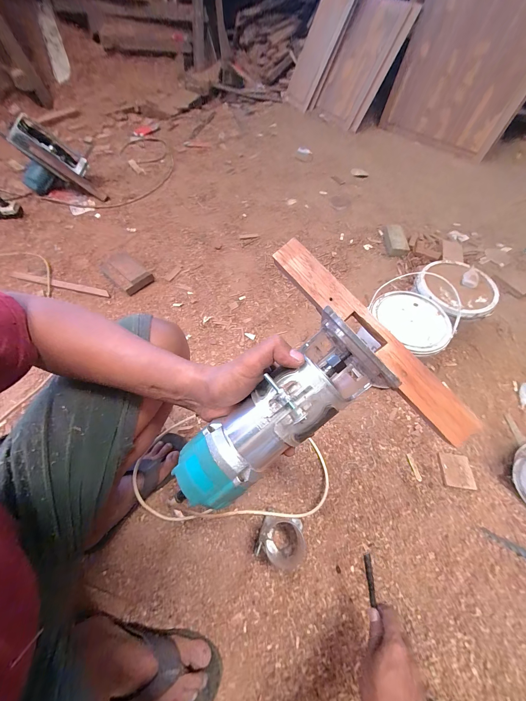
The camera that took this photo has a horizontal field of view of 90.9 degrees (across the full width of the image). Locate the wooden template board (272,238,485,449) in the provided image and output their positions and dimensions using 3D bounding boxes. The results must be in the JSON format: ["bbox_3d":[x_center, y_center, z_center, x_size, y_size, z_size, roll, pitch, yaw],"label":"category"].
[{"bbox_3d":[0.098,-0.015,0.244,0.032,0.006,0.239,-41,79,0],"label":"wooden template board"}]

